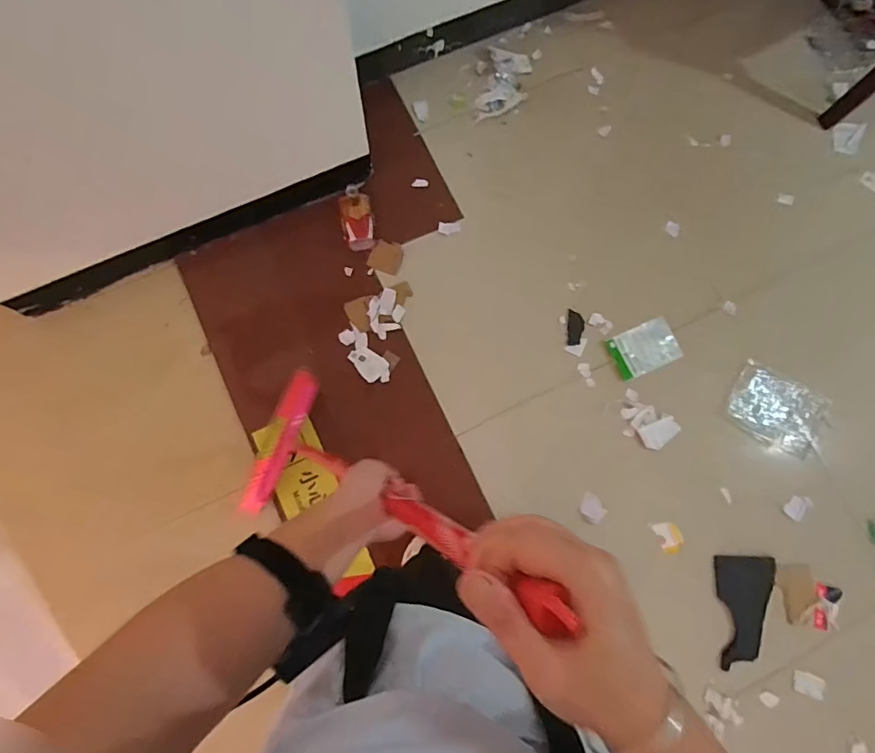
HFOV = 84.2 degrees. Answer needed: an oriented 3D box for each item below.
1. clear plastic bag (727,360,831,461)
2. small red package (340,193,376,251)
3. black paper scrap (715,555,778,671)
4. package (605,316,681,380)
[{"bbox_3d":[0.832,0.086,1.178,0.220,0.033,0.170,24,78,4],"label":"clear plastic bag"},{"bbox_3d":[-0.198,-0.386,1.204,0.073,0.020,0.145,-8,78,-3],"label":"small red package"},{"bbox_3d":[0.701,0.528,1.090,0.135,0.006,0.228,5,78,0],"label":"black paper scrap"},{"bbox_3d":[0.515,-0.068,1.204,0.162,0.021,0.112,-24,79,-6],"label":"package"}]

